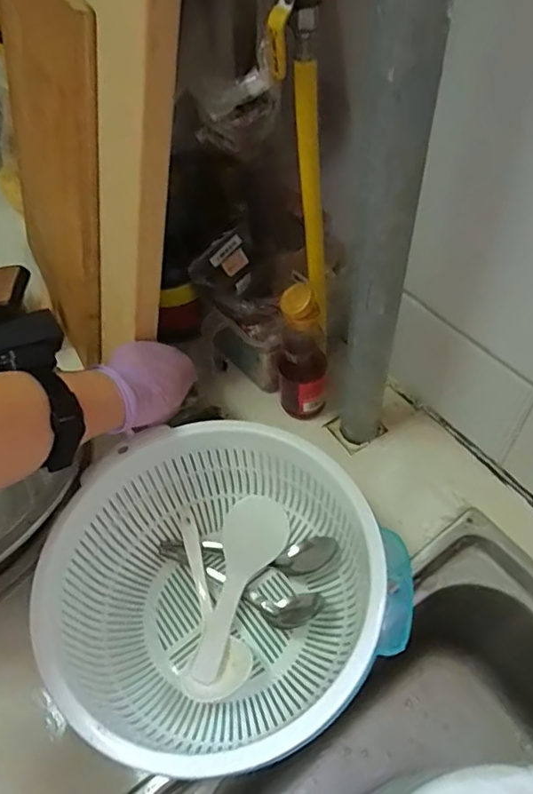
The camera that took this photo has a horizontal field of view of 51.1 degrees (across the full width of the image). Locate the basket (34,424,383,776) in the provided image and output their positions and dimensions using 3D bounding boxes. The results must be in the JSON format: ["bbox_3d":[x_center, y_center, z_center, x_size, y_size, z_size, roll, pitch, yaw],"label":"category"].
[{"bbox_3d":[-0.040,0.162,0.476,0.257,0.120,0.263,-2,54,3],"label":"basket"}]

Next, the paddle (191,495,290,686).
[{"bbox_3d":[-0.032,0.171,0.522,0.061,0.009,0.173,17,57,17],"label":"paddle"}]

